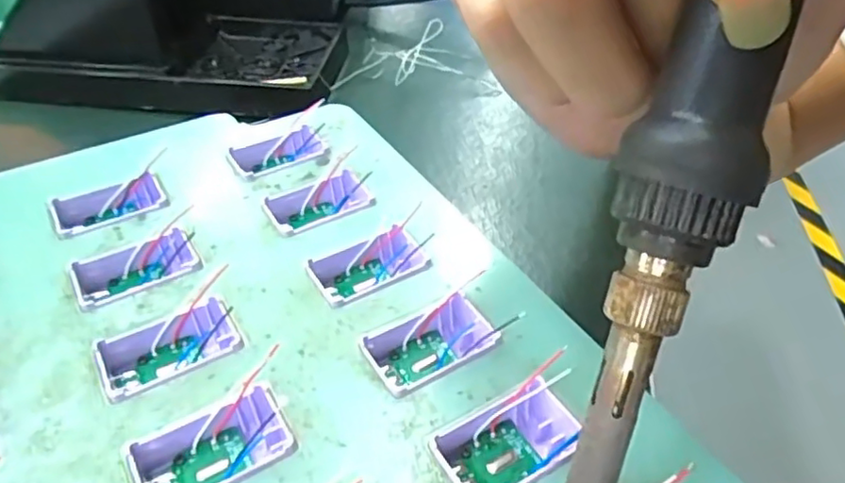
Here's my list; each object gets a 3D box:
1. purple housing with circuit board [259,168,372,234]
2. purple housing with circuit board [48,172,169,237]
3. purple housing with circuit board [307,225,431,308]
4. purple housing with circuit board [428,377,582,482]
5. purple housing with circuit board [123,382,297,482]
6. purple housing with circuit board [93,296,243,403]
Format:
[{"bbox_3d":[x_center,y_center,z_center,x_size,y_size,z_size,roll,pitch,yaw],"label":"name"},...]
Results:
[{"bbox_3d":[-0.033,-0.010,0.200,0.031,0.011,0.022,-18,46,-20],"label":"purple housing with circuit board"},{"bbox_3d":[-0.096,-0.008,0.197,0.031,0.011,0.021,-21,47,-23],"label":"purple housing with circuit board"},{"bbox_3d":[-0.016,0.008,0.180,0.031,0.010,0.022,-21,47,-22],"label":"purple housing with circuit board"},{"bbox_3d":[0.020,0.047,0.141,0.033,0.015,0.019,-22,48,-24],"label":"purple housing with circuit board"},{"bbox_3d":[-0.045,0.047,0.138,0.032,0.010,0.021,-22,48,-24],"label":"purple housing with circuit board"},{"bbox_3d":[-0.062,0.028,0.158,0.031,0.011,0.021,-21,47,-23],"label":"purple housing with circuit board"}]

